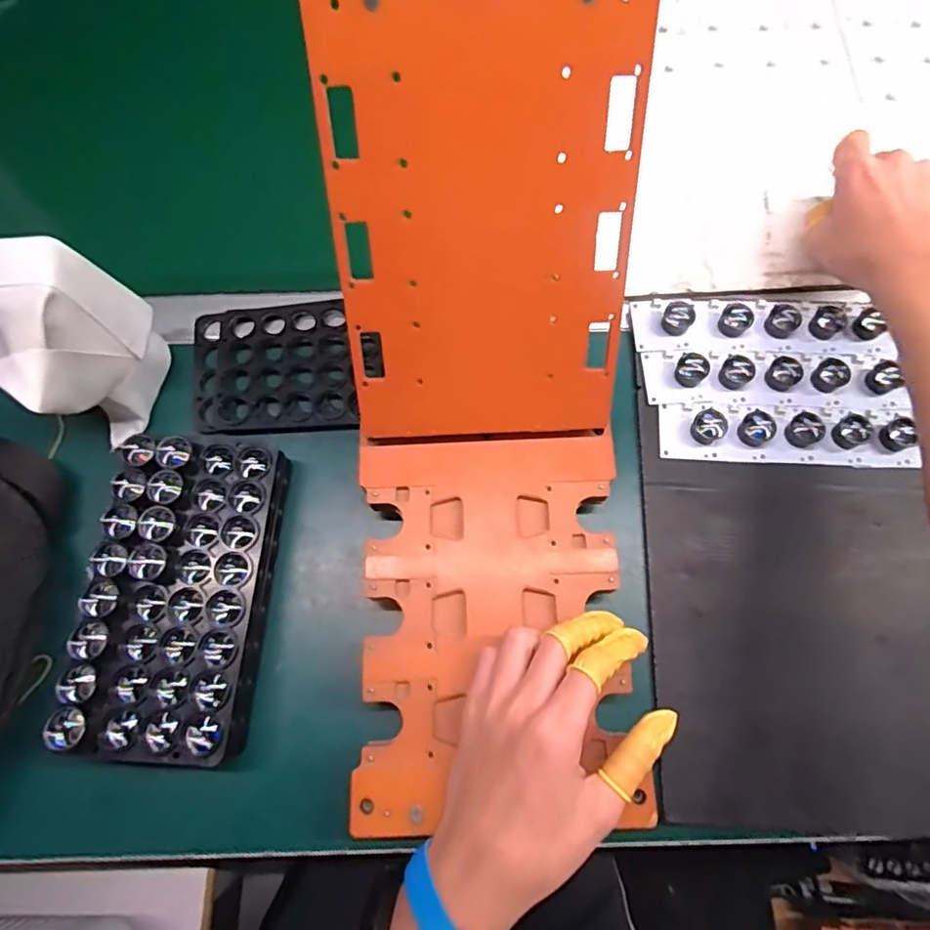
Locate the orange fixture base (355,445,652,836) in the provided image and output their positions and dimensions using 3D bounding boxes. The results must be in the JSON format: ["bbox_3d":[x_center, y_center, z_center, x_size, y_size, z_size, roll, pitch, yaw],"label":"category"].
[{"bbox_3d":[0.018,0.092,0.354,0.162,0.007,0.224,-2,73,0],"label":"orange fixture base"}]

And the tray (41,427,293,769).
[{"bbox_3d":[-0.177,0.081,0.366,0.099,0.054,0.196,5,73,2],"label":"tray"}]

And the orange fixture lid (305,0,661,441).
[{"bbox_3d":[0.014,-0.119,0.314,0.158,0.228,0.005,-3,32,-1],"label":"orange fixture lid"}]

